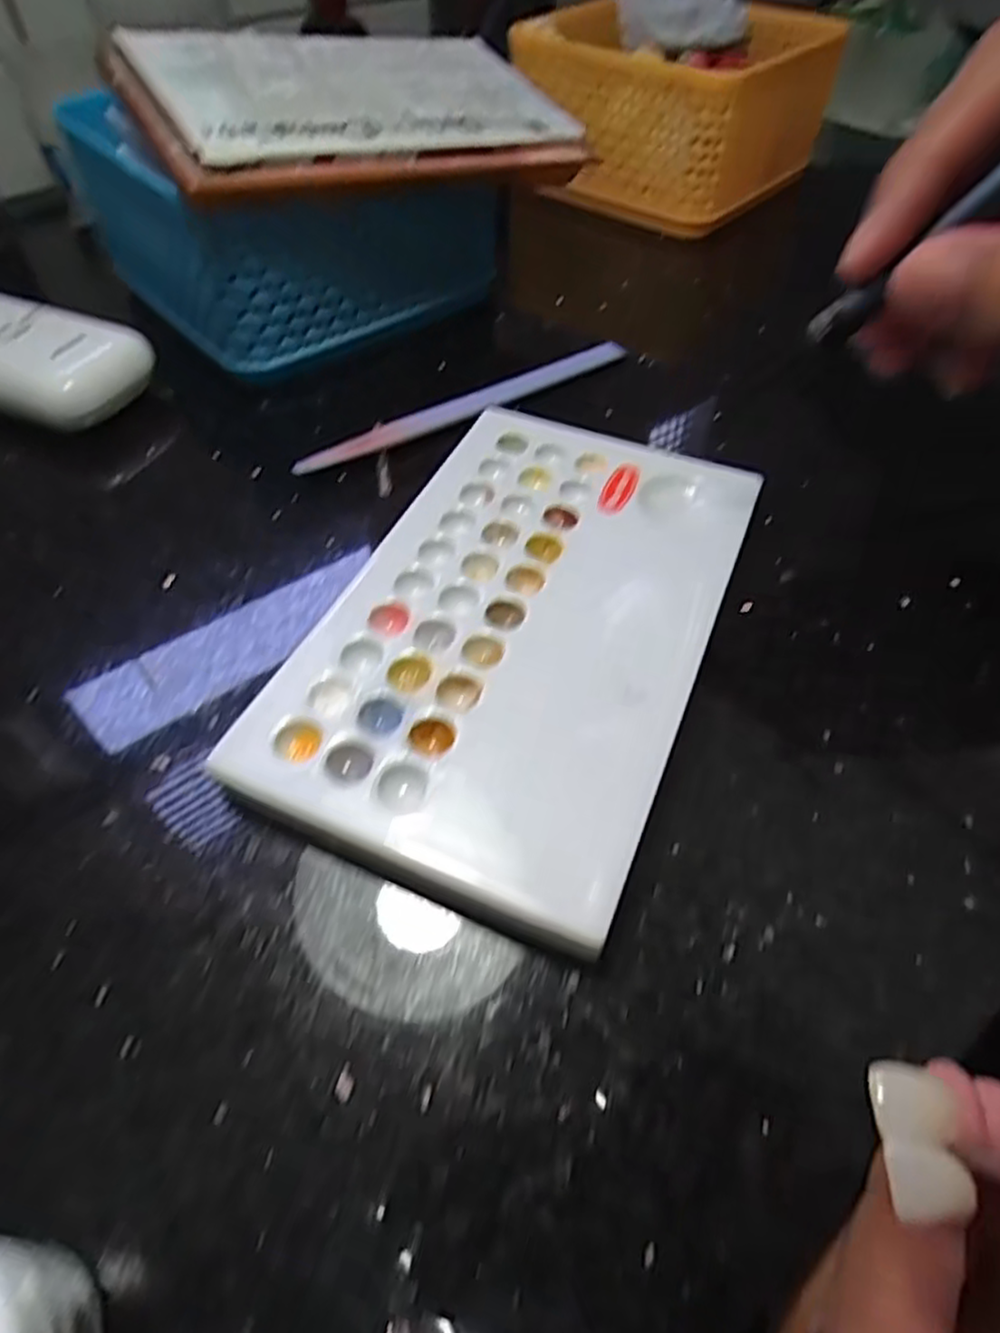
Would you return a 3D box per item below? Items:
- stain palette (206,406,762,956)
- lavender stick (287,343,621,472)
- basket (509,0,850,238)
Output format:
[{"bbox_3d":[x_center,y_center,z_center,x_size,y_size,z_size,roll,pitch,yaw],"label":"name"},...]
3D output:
[{"bbox_3d":[0.007,-0.015,0.191,0.092,0.011,0.154,20,54,14],"label":"stain palette"},{"bbox_3d":[-0.009,-0.094,0.256,0.136,0.004,0.012,-27,57,-21],"label":"lavender stick"},{"bbox_3d":[0.090,-0.294,0.376,0.125,0.068,0.131,31,57,21],"label":"basket"}]

